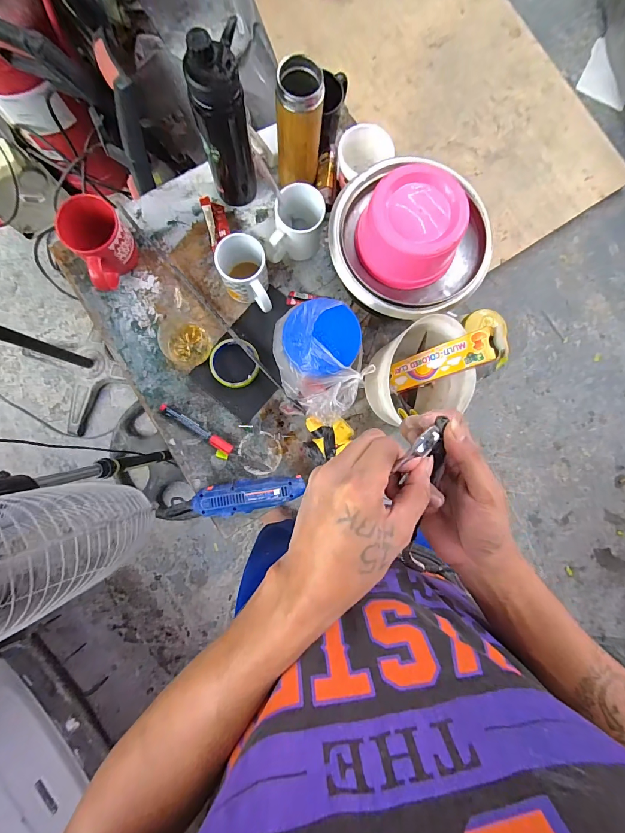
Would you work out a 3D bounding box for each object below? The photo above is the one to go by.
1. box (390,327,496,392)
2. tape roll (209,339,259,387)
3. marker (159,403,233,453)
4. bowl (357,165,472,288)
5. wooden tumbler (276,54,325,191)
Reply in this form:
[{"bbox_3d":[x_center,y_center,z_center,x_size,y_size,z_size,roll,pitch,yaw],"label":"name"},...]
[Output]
[{"bbox_3d":[0.191,-0.083,0.551,0.014,0.168,0.048,-15,87,-44],"label":"box"},{"bbox_3d":[-0.139,-0.096,0.636,0.086,0.019,0.086,0,87,-3],"label":"tape roll"},{"bbox_3d":[-0.206,0.022,0.632,0.145,0.018,0.019,33,85,-1],"label":"marker"},{"bbox_3d":[0.151,-0.280,0.538,0.141,0.093,0.141,0,87,-2],"label":"bowl"},{"bbox_3d":[-0.019,-0.441,0.561,0.070,0.169,0.069,0,87,-2],"label":"wooden tumbler"}]

